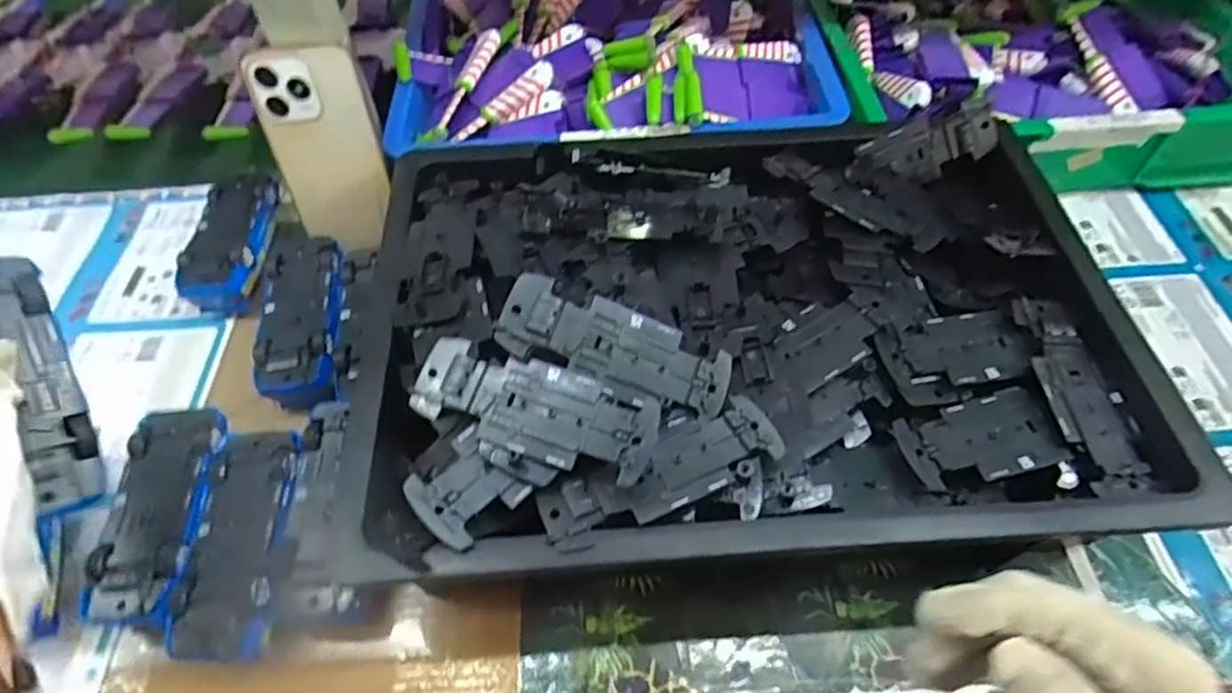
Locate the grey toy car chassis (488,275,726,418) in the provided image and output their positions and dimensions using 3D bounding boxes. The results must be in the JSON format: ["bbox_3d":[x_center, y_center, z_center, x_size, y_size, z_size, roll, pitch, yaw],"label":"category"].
[{"bbox_3d":[0.002,0.000,0.362,0.126,0.008,0.043,21,72,-11],"label":"grey toy car chassis"}]

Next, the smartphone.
[{"bbox_3d":[-0.213,-0.143,0.502,0.074,0.144,0.008,-10,30,-2],"label":"smartphone"}]

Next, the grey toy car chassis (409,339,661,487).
[{"bbox_3d":[-0.041,0.035,0.351,0.126,0.027,0.048,13,55,11],"label":"grey toy car chassis"}]

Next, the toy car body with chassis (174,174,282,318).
[{"bbox_3d":[-0.307,-0.082,0.548,0.062,0.046,0.124,-3,53,0],"label":"toy car body with chassis"}]

